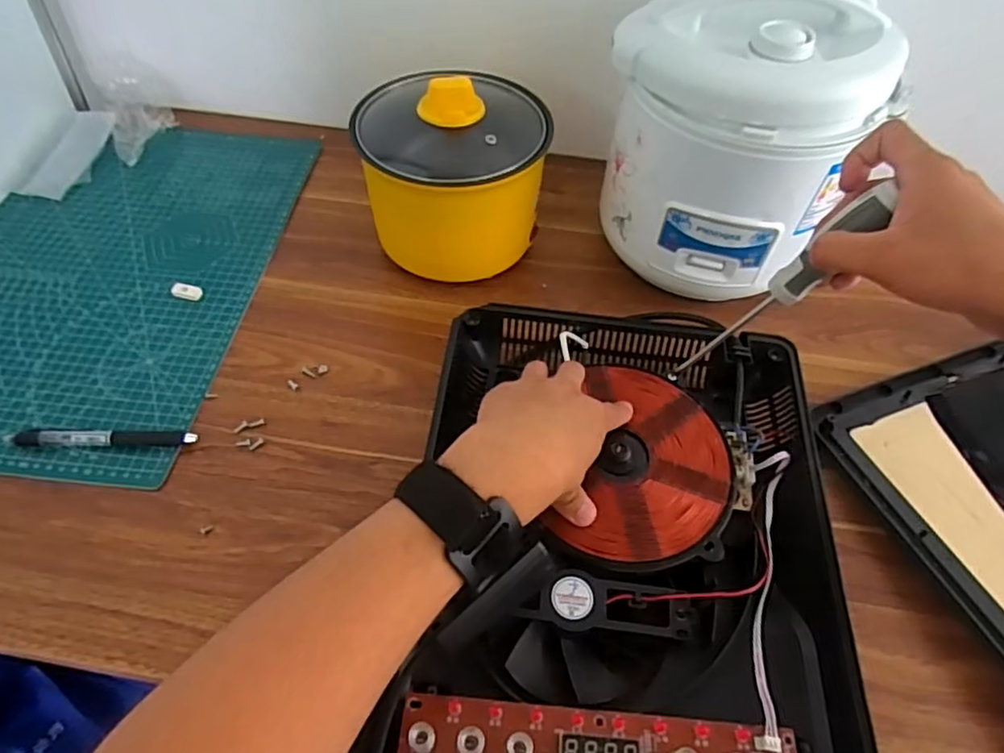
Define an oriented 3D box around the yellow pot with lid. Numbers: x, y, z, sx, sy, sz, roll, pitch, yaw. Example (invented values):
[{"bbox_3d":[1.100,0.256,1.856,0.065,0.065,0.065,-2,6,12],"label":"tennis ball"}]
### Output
[{"bbox_3d":[-0.045,-0.185,0.565,0.158,0.158,0.132,-13,55,-11],"label":"yellow pot with lid"}]

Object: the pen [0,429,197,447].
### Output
[{"bbox_3d":[-0.306,0.047,0.471,0.136,0.011,0.015,-1,54,-3],"label":"pen"}]

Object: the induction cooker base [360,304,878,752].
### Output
[{"bbox_3d":[0.079,0.095,0.415,0.267,0.042,0.346,8,54,3],"label":"induction cooker base"}]

